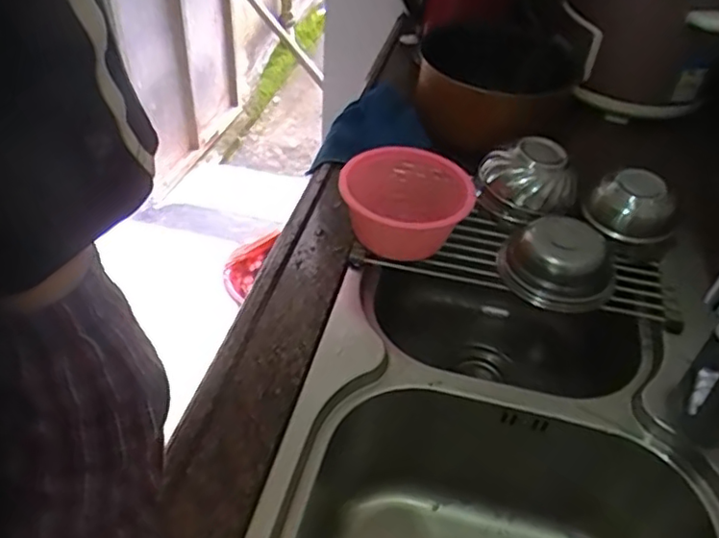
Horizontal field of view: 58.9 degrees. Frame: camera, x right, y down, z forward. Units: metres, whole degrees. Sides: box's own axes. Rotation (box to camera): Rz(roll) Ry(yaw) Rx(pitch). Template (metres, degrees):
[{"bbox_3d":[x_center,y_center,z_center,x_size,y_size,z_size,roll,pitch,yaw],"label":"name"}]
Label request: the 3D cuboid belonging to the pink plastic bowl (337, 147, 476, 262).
[{"bbox_3d":[0.051,-0.073,0.730,0.147,0.090,0.147,2,43,-2],"label":"pink plastic bowl"}]

